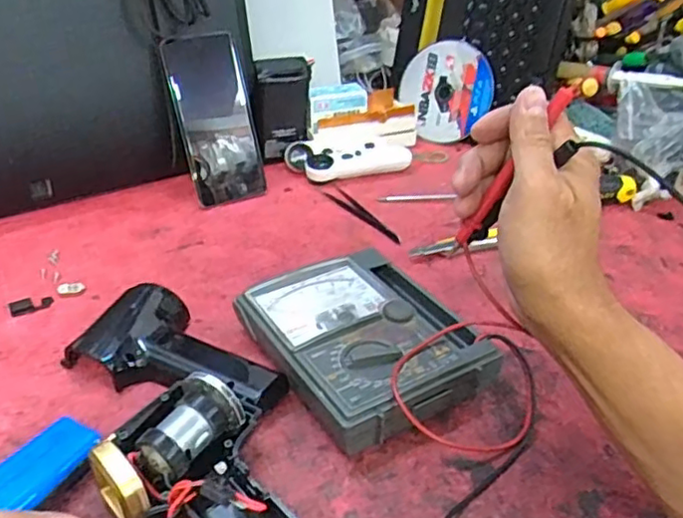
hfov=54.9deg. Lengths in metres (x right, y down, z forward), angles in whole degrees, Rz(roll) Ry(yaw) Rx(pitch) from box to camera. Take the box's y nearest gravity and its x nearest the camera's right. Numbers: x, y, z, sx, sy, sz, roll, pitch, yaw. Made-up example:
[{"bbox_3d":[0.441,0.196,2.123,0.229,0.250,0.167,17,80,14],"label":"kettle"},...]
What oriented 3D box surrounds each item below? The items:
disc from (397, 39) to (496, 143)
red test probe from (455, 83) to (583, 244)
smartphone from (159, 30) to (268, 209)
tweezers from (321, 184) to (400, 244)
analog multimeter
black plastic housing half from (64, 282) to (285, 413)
[{"bbox_3d":[0.121,-0.198,0.763,0.107,0.107,0.006,56,29,14],"label":"disc"},{"bbox_3d":[0.095,-0.049,0.366,0.010,0.107,0.011,24,29,-15],"label":"red test probe"},{"bbox_3d":[-0.123,-0.136,0.648,0.076,0.161,0.015,-20,15,-32],"label":"smartphone"},{"bbox_3d":[0.023,-0.045,0.640,0.023,0.005,0.119,-19,39,-31],"label":"tweezers"},{"bbox_3d":[0.014,0.057,0.455,0.130,0.039,0.157,-19,38,-30],"label":"analog multimeter"},{"bbox_3d":[-0.104,0.065,0.447,0.145,0.025,0.087,20,36,24],"label":"black plastic housing half"}]

